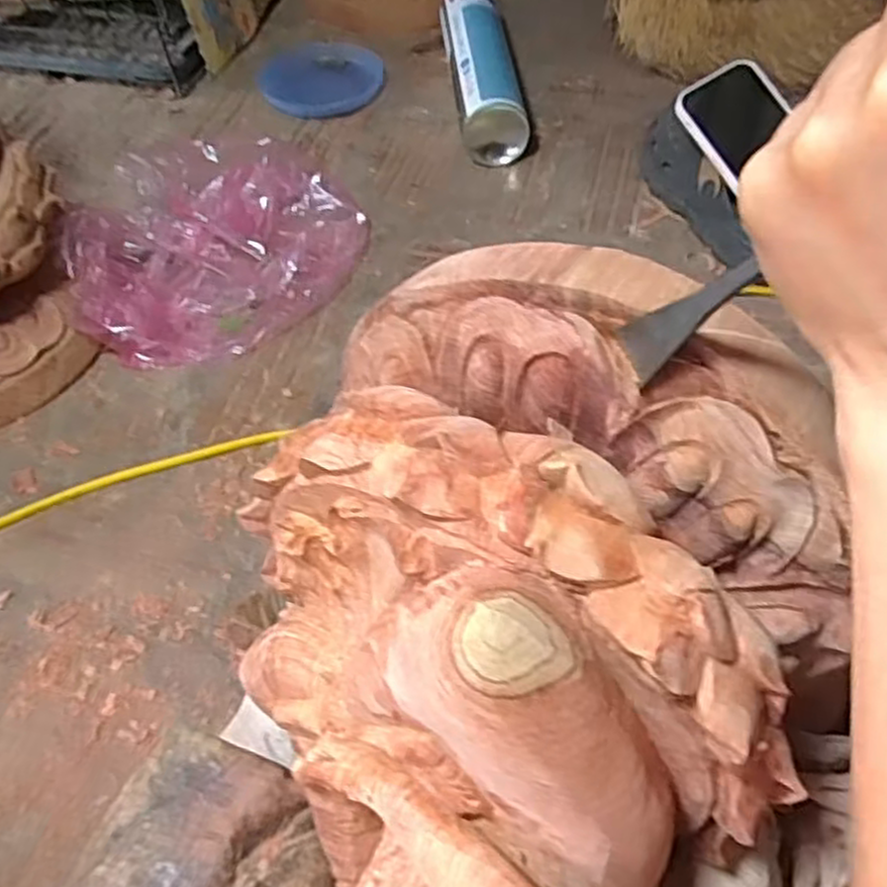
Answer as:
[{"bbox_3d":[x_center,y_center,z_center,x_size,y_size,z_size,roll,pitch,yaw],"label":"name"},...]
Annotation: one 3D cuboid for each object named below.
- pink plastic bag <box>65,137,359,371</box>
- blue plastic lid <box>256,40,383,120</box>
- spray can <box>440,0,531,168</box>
[{"bbox_3d":[-0.190,-0.179,0.649,0.243,0.075,0.205,-13,54,-7],"label":"pink plastic bag"},{"bbox_3d":[-0.141,-0.417,0.859,0.138,0.010,0.147,3,54,5],"label":"blue plastic lid"},{"bbox_3d":[0.042,-0.388,0.791,0.068,0.069,0.268,-5,54,-1],"label":"spray can"}]

